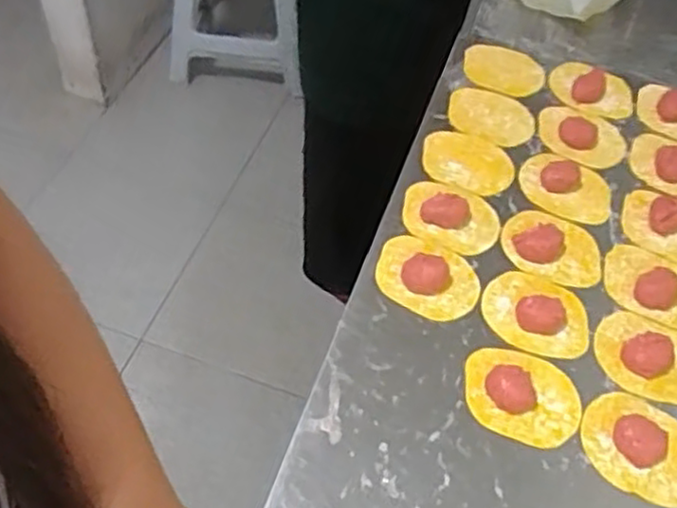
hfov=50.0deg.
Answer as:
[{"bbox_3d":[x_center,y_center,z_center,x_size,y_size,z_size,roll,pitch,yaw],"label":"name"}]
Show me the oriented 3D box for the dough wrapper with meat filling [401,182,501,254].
[{"bbox_3d":[0.101,-0.036,0.647,0.087,0.018,0.070,17,55,8],"label":"dough wrapper with meat filling"}]

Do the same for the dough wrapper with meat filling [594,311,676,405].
[{"bbox_3d":[0.251,0.079,0.576,0.084,0.016,0.073,20,56,10],"label":"dough wrapper with meat filling"}]

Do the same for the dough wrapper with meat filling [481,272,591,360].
[{"bbox_3d":[0.164,0.045,0.592,0.089,0.018,0.071,21,56,11],"label":"dough wrapper with meat filling"}]

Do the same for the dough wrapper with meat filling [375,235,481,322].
[{"bbox_3d":[0.075,0.016,0.606,0.086,0.019,0.066,24,56,12],"label":"dough wrapper with meat filling"}]

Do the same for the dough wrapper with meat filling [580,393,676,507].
[{"bbox_3d":[0.224,0.139,0.531,0.084,0.016,0.072,21,56,10],"label":"dough wrapper with meat filling"}]

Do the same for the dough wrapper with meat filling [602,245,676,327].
[{"bbox_3d":[0.273,0.026,0.623,0.087,0.015,0.069,21,56,10],"label":"dough wrapper with meat filling"}]

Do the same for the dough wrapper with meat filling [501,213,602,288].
[{"bbox_3d":[0.189,-0.007,0.638,0.086,0.017,0.071,14,55,6],"label":"dough wrapper with meat filling"}]

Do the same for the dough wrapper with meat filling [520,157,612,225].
[{"bbox_3d":[0.218,-0.066,0.684,0.086,0.016,0.069,30,58,16],"label":"dough wrapper with meat filling"}]

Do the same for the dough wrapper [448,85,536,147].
[{"bbox_3d":[0.155,-0.141,0.745,0.090,0.010,0.068,21,56,10],"label":"dough wrapper"}]

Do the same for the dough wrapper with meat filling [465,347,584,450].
[{"bbox_3d":[0.140,0.104,0.548,0.088,0.017,0.069,17,55,8],"label":"dough wrapper with meat filling"}]

